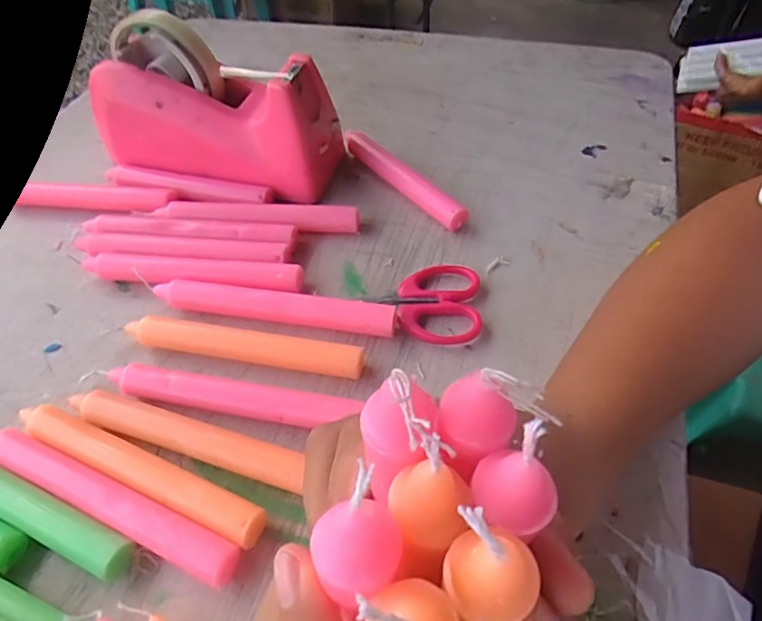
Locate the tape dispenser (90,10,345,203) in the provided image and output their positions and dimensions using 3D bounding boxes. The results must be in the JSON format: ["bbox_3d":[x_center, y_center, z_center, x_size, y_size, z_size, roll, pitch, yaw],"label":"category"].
[{"bbox_3d":[-0.129,-0.155,0.401,0.184,0.103,0.065,10,52,10],"label":"tape dispenser"}]

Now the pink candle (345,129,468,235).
[{"bbox_3d":[0.015,-0.105,0.411,0.014,0.020,0.141,-31,57,-21],"label":"pink candle"}]

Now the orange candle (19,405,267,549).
[{"bbox_3d":[-0.128,0.085,0.275,0.153,0.023,0.019,19,54,16],"label":"orange candle"}]

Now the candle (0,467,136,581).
[{"bbox_3d":[-0.196,0.096,0.271,0.163,0.018,0.019,19,54,16],"label":"candle"}]

